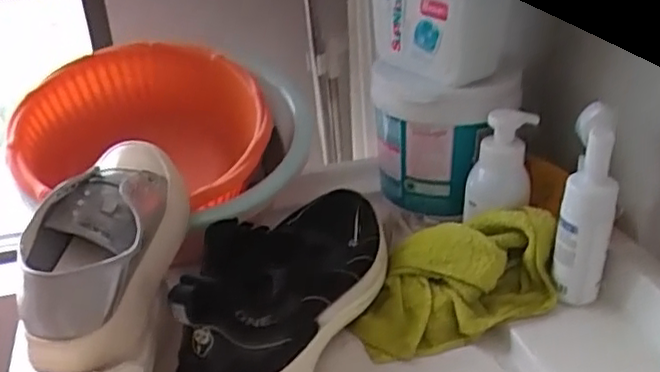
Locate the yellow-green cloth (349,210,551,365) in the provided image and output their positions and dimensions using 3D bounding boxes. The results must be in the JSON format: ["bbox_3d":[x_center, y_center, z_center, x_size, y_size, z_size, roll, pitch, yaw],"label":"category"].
[{"bbox_3d":[0.119,0.087,0.675,0.205,0.086,0.127,-10,30,-14],"label":"yellow-green cloth"}]

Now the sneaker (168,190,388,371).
[{"bbox_3d":[-0.039,0.075,0.637,0.123,0.112,0.298,14,33,27],"label":"sneaker"}]

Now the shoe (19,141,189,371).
[{"bbox_3d":[-0.186,0.055,0.557,0.098,0.121,0.269,-3,43,-1],"label":"shoe"}]

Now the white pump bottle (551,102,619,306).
[{"bbox_3d":[0.242,0.023,0.625,0.047,0.189,0.040,11,31,22],"label":"white pump bottle"}]

